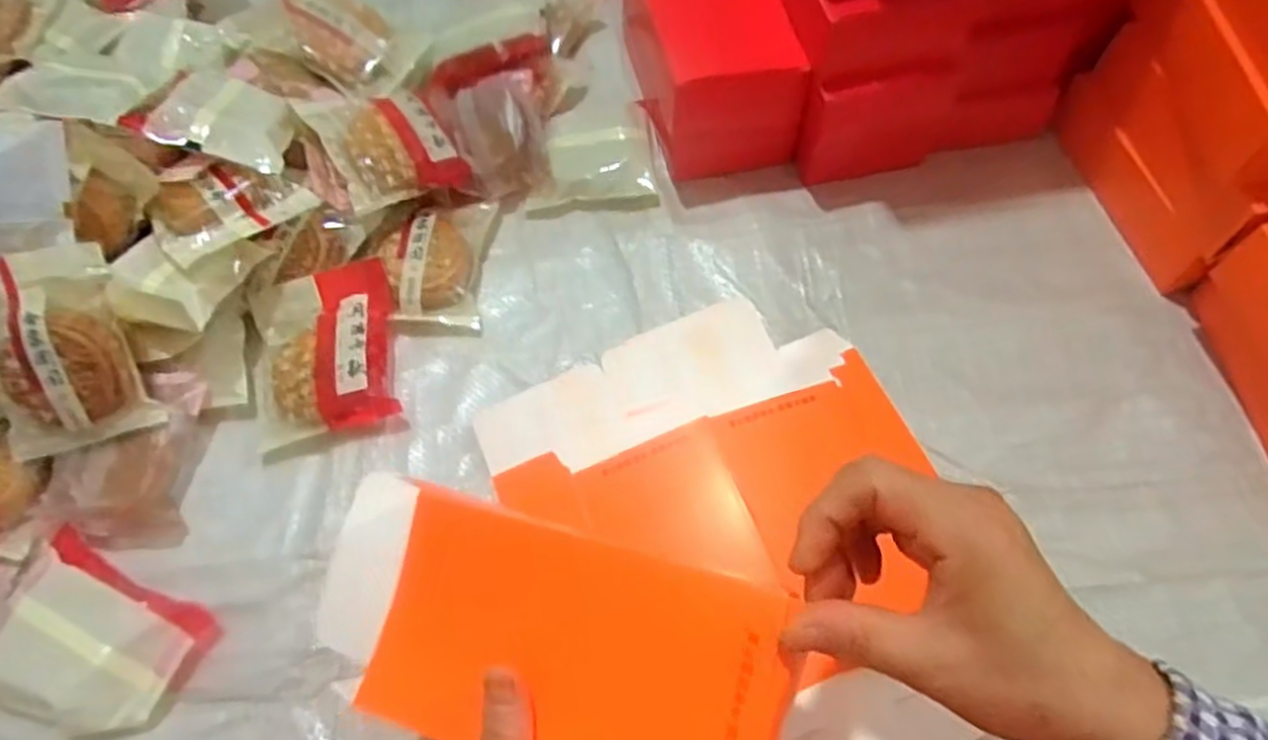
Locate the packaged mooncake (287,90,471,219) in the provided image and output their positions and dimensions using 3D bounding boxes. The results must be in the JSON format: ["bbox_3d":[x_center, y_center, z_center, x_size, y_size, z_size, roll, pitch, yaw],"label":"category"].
[{"bbox_3d":[-0.182,-0.164,0.560,0.095,0.037,0.100,-28,65,-11],"label":"packaged mooncake"}]

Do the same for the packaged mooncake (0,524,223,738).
[{"bbox_3d":[-0.316,0.158,0.441,0.120,0.029,0.092,21,65,13],"label":"packaged mooncake"}]

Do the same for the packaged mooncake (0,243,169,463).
[{"bbox_3d":[-0.351,-0.009,0.467,0.092,0.024,0.117,-13,105,-5],"label":"packaged mooncake"}]

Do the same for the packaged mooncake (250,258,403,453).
[{"bbox_3d":[-0.211,-0.013,0.527,0.097,0.034,0.115,-12,62,-3],"label":"packaged mooncake"}]

